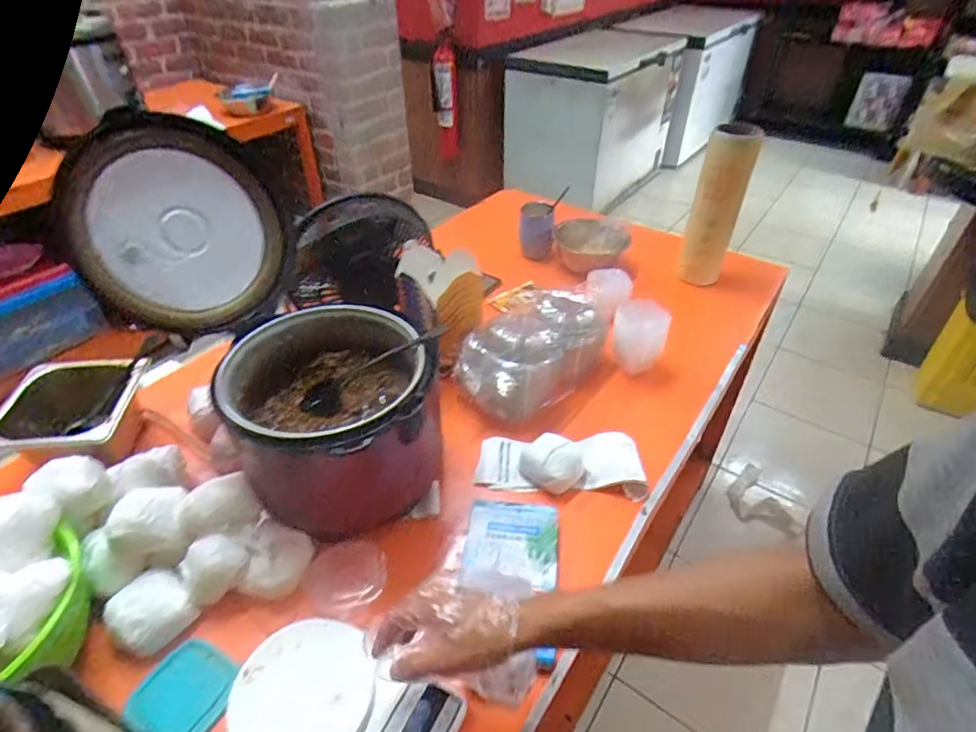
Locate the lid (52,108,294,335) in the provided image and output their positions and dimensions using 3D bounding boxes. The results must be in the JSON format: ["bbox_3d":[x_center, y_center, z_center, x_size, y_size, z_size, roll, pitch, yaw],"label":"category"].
[{"bbox_3d":[-0.381,-0.182,0.671,0.247,0.271,0.085,0,-1,-32],"label":"lid"}]

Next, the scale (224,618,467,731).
[{"bbox_3d":[-0.149,0.346,0.518,0.212,0.032,0.149,18,42,20],"label":"scale"}]

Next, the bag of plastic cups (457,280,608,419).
[{"bbox_3d":[0.070,-0.031,0.888,0.149,0.131,0.256,25,45,27],"label":"bag of plastic cups"}]

